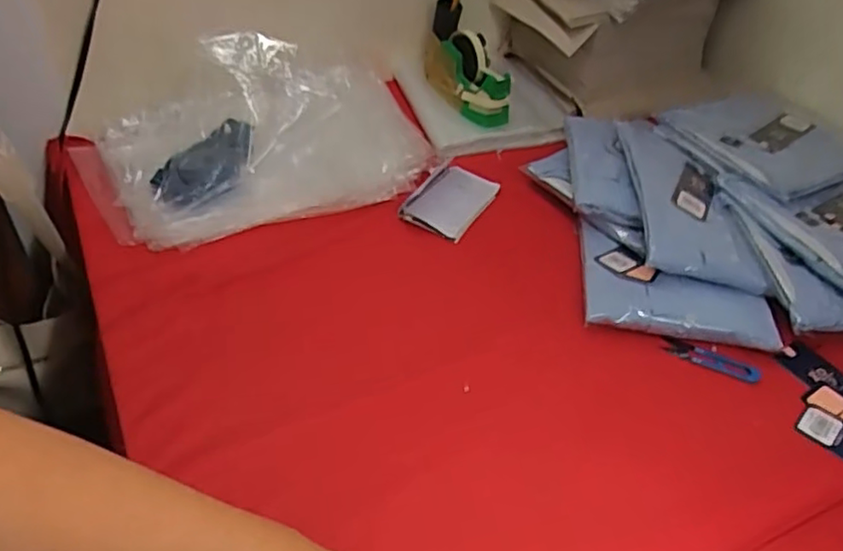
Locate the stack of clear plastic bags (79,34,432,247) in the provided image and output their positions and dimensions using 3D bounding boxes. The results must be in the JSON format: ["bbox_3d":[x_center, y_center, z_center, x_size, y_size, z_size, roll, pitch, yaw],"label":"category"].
[{"bbox_3d":[-0.228,-0.199,0.894,0.462,0.090,0.326,-14,48,-24],"label":"stack of clear plastic bags"}]

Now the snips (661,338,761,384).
[{"bbox_3d":[0.321,0.094,0.707,0.101,0.007,0.023,24,45,15],"label":"snips"}]

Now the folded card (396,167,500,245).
[{"bbox_3d":[0.041,-0.109,0.878,0.095,0.018,0.138,24,45,15],"label":"folded card"}]

